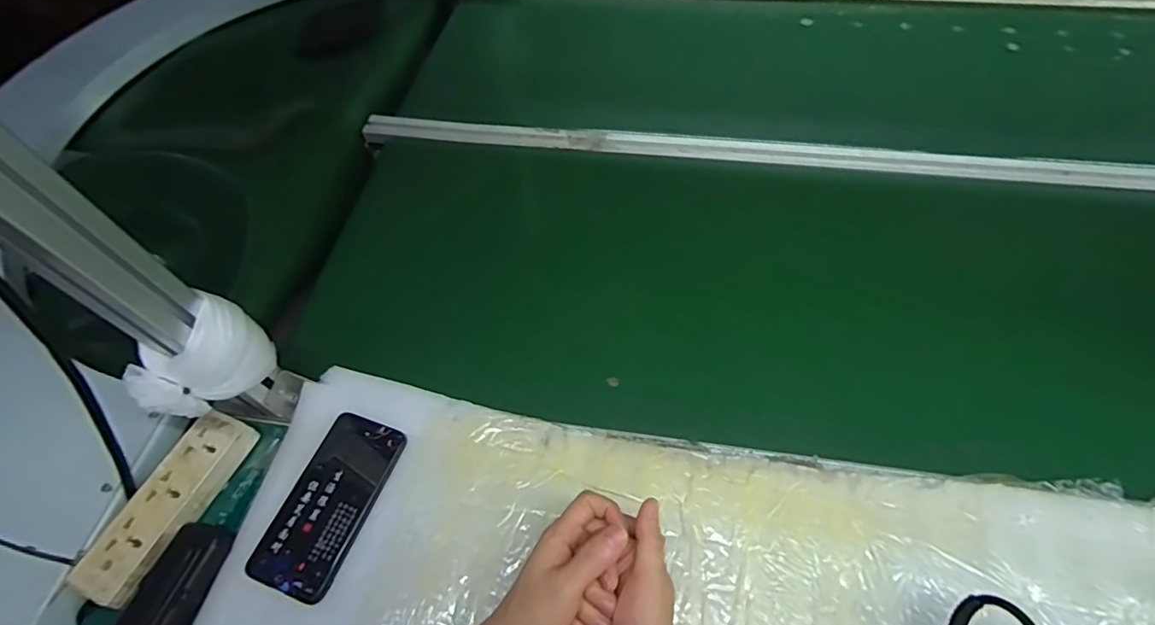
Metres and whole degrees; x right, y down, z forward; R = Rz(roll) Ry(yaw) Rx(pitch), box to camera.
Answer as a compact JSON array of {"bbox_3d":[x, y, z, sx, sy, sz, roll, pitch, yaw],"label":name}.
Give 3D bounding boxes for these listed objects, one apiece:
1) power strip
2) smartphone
[{"bbox_3d":[-0.373,0.174,0.492,0.051,0.027,0.168,20,61,16],"label":"power strip"},{"bbox_3d":[-0.224,0.171,0.487,0.077,0.009,0.153,16,60,14],"label":"smartphone"}]

